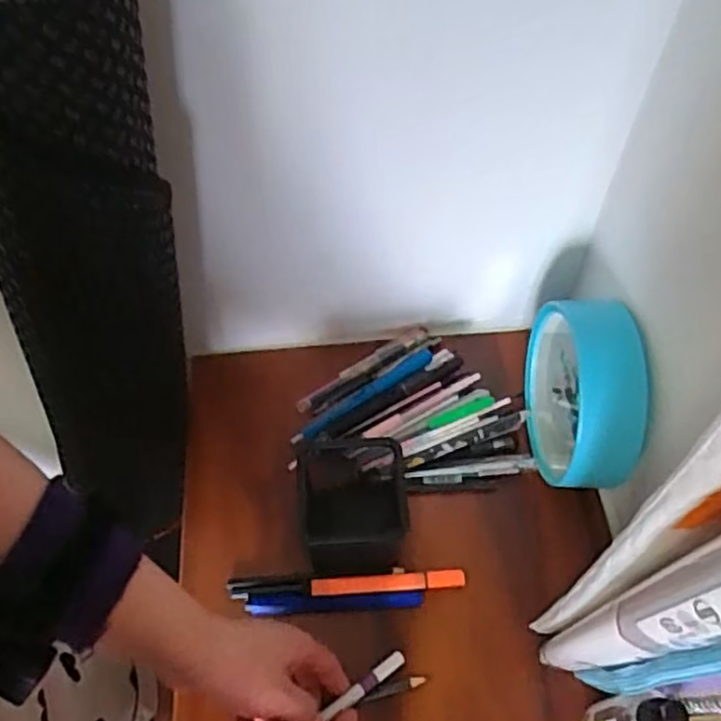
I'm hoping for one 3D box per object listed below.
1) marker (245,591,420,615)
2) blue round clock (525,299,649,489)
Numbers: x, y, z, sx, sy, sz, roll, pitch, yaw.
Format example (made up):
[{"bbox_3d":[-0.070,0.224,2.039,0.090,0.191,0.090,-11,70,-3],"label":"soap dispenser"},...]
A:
[{"bbox_3d":[-0.021,0.193,0.573,0.140,0.008,0.015,0,57,1],"label":"marker"},{"bbox_3d":[0.182,0.033,0.576,0.066,0.124,0.131,-4,57,-1],"label":"blue round clock"}]

